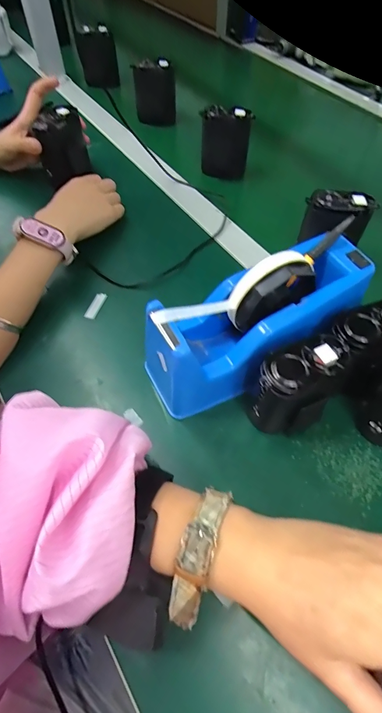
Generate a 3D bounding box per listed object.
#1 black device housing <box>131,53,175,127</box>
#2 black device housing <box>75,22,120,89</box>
[{"bbox_3d":[-0.060,-0.448,0.603,0.068,0.086,0.037,-2,58,-2],"label":"black device housing"},{"bbox_3d":[-0.182,-0.588,0.701,0.071,0.098,0.021,-14,59,-9],"label":"black device housing"}]

